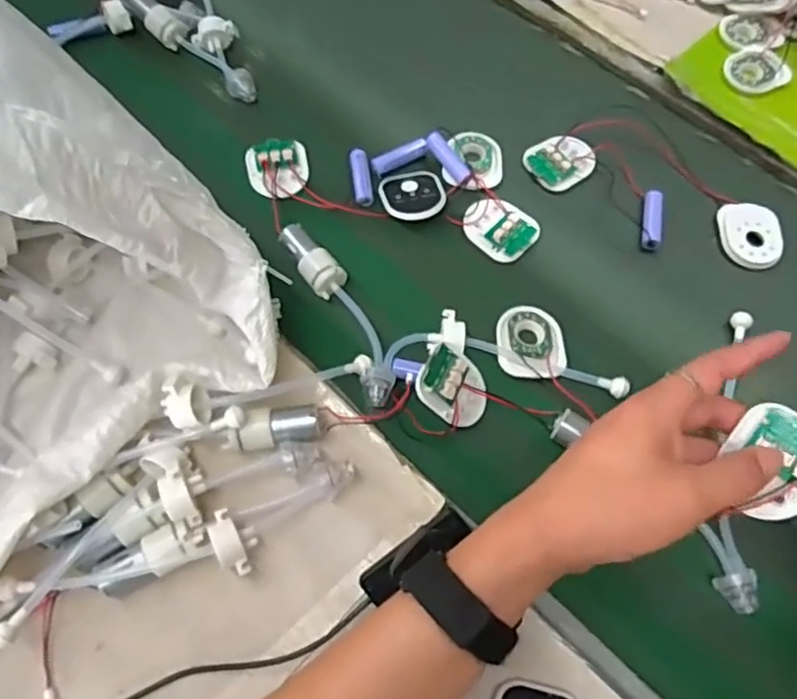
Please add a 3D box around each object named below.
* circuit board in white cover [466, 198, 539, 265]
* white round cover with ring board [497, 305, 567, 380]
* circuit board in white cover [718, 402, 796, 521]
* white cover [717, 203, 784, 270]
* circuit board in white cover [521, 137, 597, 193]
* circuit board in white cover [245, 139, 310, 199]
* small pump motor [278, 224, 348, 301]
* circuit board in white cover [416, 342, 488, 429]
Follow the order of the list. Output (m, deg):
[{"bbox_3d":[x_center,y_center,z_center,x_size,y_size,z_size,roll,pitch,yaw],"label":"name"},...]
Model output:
[{"bbox_3d":[0.081,-0.099,0.515,0.047,0.009,0.057,-38,72,-15],"label":"circuit board in white cover"},{"bbox_3d":[0.096,-0.006,0.463,0.048,0.014,0.061,4,67,2],"label":"white round cover with ring board"},{"bbox_3d":[0.195,0.060,0.335,0.048,0.010,0.057,34,105,22],"label":"circuit board in white cover"},{"bbox_3d":[0.281,-0.092,0.517,0.046,0.006,0.058,2,67,1],"label":"white cover"},{"bbox_3d":[0.136,-0.159,0.545,0.055,0.004,0.054,-38,72,-15],"label":"circuit board in white cover"},{"bbox_3d":[-0.100,-0.150,0.536,0.050,0.011,0.065,-11,67,-4],"label":"circuit board in white cover"},{"bbox_3d":[-0.067,-0.066,0.489,0.027,0.024,0.064,-40,72,-15],"label":"small pump motor"},{"bbox_3d":[0.039,0.027,0.435,0.056,0.011,0.043,49,54,-22],"label":"circuit board in white cover"}]

